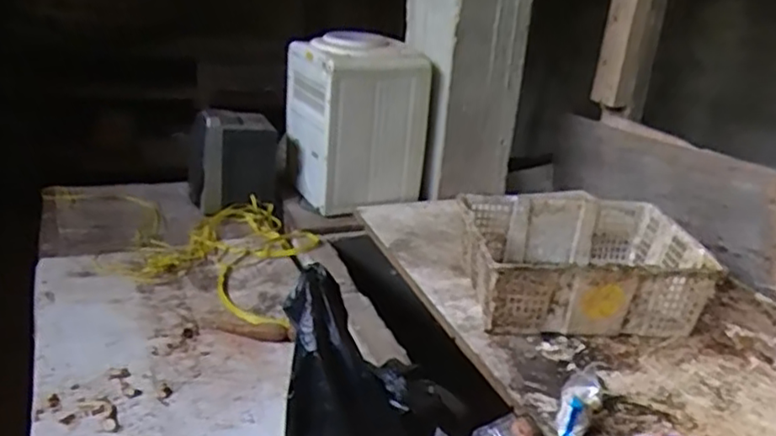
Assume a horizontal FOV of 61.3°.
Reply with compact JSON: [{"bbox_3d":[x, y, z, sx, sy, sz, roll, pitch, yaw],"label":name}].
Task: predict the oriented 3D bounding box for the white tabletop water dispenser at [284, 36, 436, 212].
[{"bbox_3d":[-0.094,-0.275,1.835,0.299,0.425,0.307,-10,28,-31],"label":"white tabletop water dispenser"}]

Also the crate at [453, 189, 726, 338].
[{"bbox_3d":[0.397,0.108,1.417,0.477,0.182,0.340,1,24,-9],"label":"crate"}]

